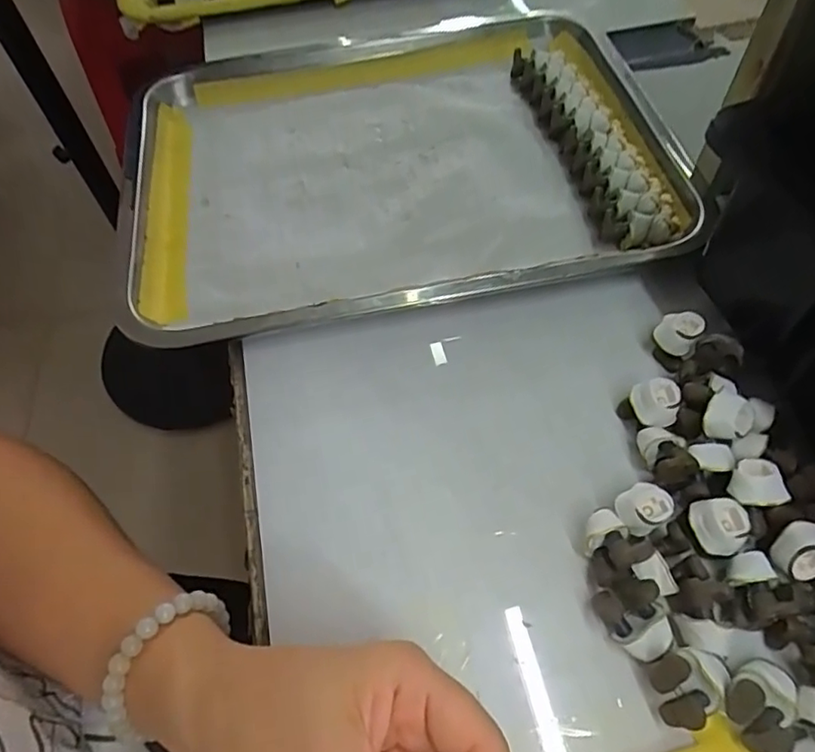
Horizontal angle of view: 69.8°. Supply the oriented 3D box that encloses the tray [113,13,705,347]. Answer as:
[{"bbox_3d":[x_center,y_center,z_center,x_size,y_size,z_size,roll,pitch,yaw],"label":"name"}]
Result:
[{"bbox_3d":[-0.012,-0.149,0.398,0.354,0.033,0.279,-14,59,-4],"label":"tray"}]

